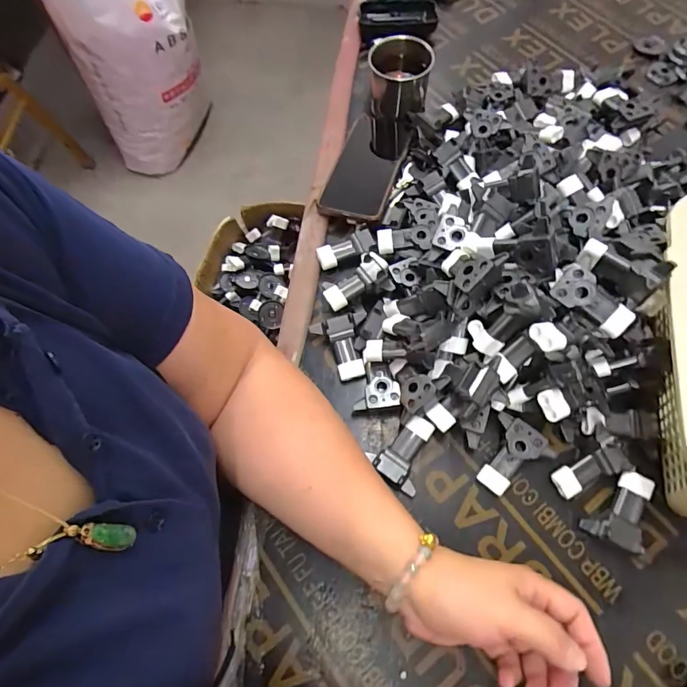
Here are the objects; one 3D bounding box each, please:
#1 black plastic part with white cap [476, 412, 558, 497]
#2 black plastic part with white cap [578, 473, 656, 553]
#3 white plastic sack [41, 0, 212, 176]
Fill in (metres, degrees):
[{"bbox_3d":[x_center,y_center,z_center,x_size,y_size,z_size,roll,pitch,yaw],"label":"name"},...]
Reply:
[{"bbox_3d":[0.148,0.099,0.400,0.065,0.027,0.054,-34,70,-12],"label":"black plastic part with white cap"},{"bbox_3d":[0.241,0.143,0.381,0.042,0.021,0.064,31,72,14],"label":"black plastic part with white cap"},{"bbox_3d":[-0.624,-0.900,1.294,0.354,0.547,0.439,-25,69,-8],"label":"white plastic sack"}]

